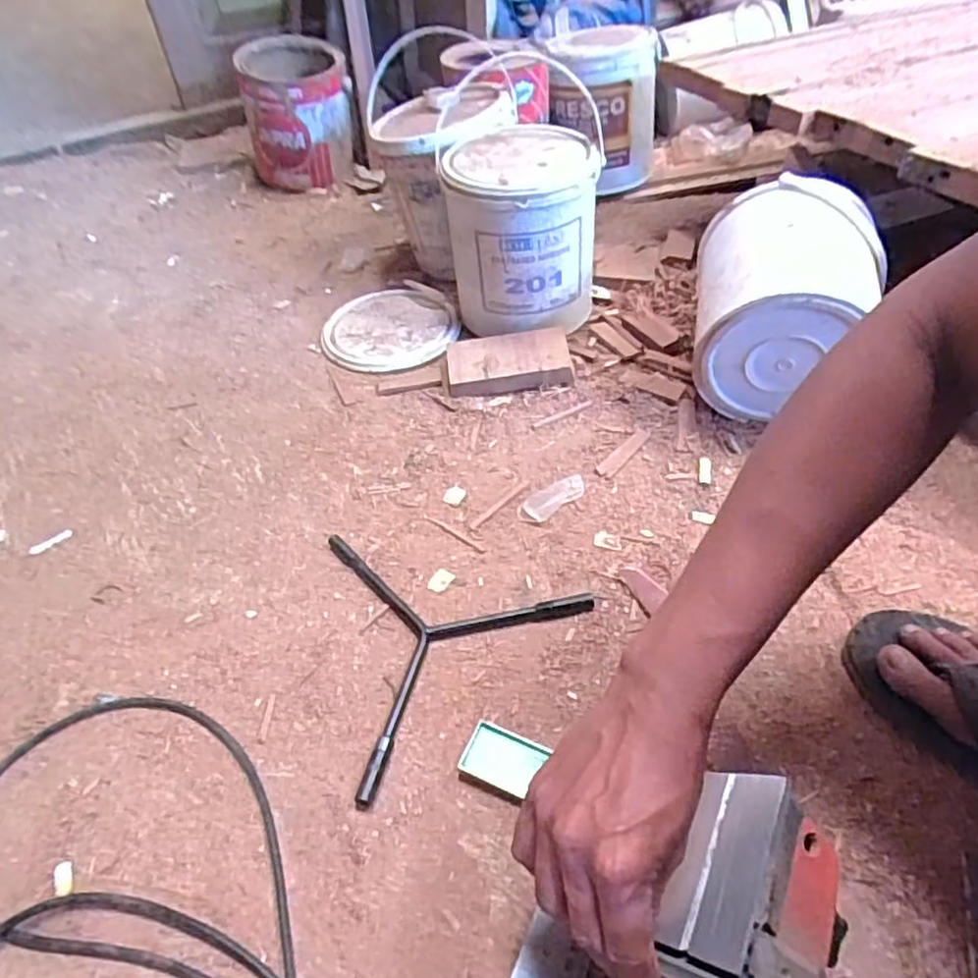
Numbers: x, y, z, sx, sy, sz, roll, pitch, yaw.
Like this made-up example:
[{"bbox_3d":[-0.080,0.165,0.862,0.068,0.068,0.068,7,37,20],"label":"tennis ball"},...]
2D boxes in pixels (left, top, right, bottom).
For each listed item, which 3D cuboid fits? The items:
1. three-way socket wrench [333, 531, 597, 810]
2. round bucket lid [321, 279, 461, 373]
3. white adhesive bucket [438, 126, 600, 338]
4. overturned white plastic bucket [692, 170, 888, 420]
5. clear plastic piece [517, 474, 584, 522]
[{"bbox_3d":[-0.069,0.101,0.584,0.237,0.017,0.219,-34,52,-24],"label":"three-way socket wrench"},{"bbox_3d":[-0.128,-0.211,0.879,0.167,0.020,0.175,-3,46,3],"label":"round bucket lid"},{"bbox_3d":[0.039,-0.297,0.812,0.168,0.202,0.162,-3,46,3],"label":"white adhesive bucket"},{"bbox_3d":[0.303,-0.184,0.700,0.169,0.183,0.184,8,48,11],"label":"overturned white plastic bucket"},{"bbox_3d":[0.062,0.008,0.668,0.079,0.007,0.032,-32,51,-22],"label":"clear plastic piece"}]

